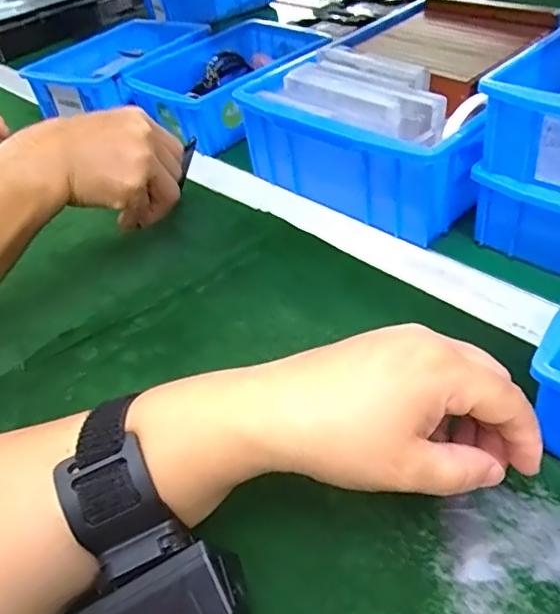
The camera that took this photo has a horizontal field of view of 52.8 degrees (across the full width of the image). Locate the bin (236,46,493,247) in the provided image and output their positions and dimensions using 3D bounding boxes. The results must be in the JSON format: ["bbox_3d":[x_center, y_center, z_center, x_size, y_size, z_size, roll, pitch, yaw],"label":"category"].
[{"bbox_3d":[0.072,-0.135,0.458,0.129,0.084,0.201,-32,48,-25],"label":"bin"}]

